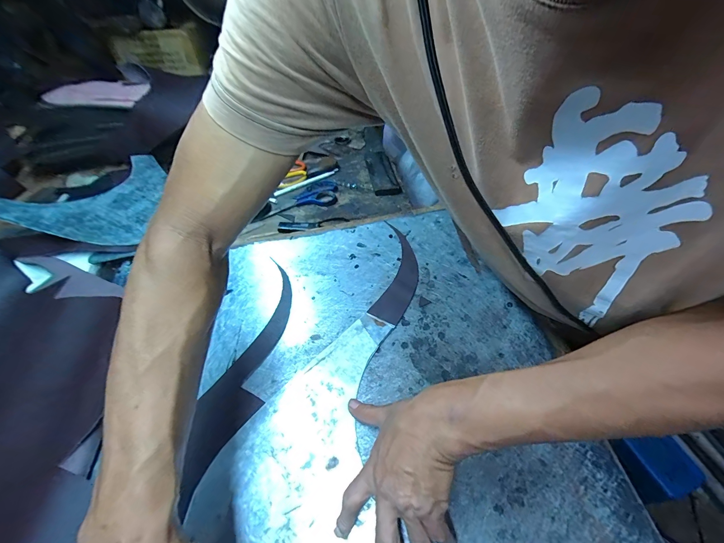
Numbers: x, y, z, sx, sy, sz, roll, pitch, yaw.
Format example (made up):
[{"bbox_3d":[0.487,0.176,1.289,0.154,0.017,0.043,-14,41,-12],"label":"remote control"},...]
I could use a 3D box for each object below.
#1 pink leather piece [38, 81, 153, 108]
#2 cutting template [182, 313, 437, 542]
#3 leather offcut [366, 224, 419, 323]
[{"bbox_3d":[-0.595,-0.407,0.683,0.182,0.019,0.120,-3,55,-12],"label":"pink leather piece"},{"bbox_3d":[-0.029,0.222,0.315,0.261,0.006,0.300,-24,55,-13],"label":"cutting template"},{"bbox_3d":[0.057,-0.001,0.479,0.062,0.007,0.178,9,58,6],"label":"leather offcut"}]

